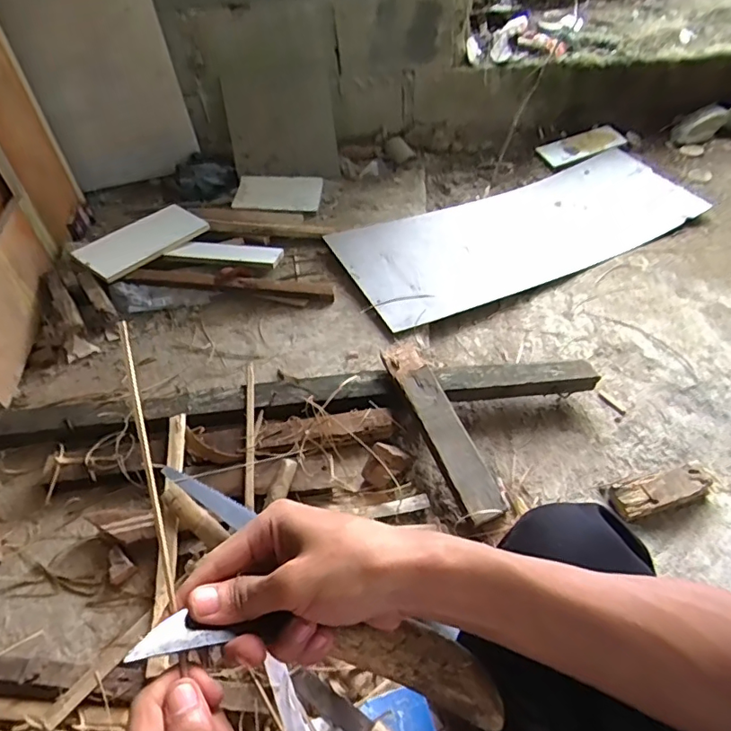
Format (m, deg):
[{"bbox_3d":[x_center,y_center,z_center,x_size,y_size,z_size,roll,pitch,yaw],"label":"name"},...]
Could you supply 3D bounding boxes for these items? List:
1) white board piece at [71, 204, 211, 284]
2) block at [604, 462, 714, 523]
[{"bbox_3d":[-0.534,-0.303,1.261,0.146,0.019,0.295,34,53,20],"label":"white board piece"},{"bbox_3d":[0.523,0.213,0.915,0.195,0.031,0.067,-11,51,-8],"label":"block"}]

